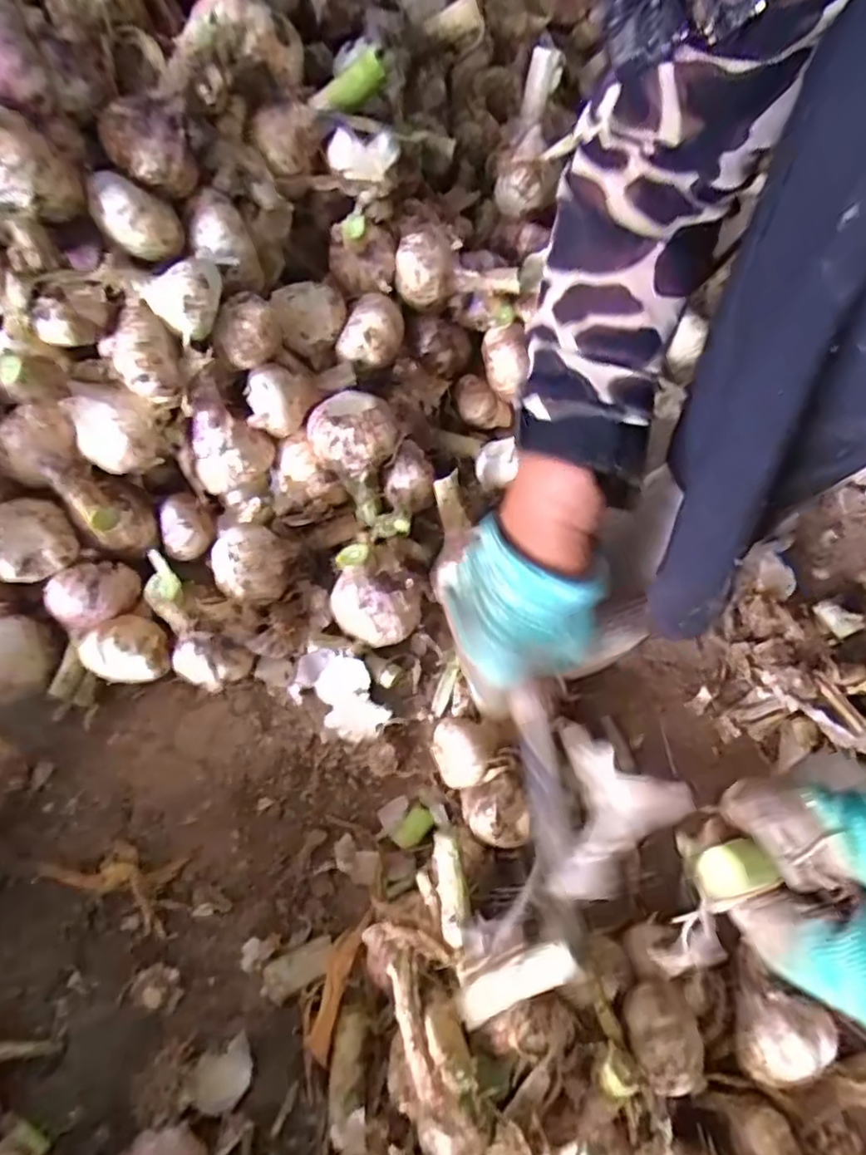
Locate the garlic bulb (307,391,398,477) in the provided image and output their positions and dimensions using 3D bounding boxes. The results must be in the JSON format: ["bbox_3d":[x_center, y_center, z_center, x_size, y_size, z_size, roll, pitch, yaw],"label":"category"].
[{"bbox_3d":[-0.056,-0.096,0.432,0.054,0.053,0.056,0,65,1],"label":"garlic bulb"}]

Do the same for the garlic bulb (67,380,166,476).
[{"bbox_3d":[-0.198,-0.093,0.395,0.040,0.051,0.044,0,65,1],"label":"garlic bulb"}]

